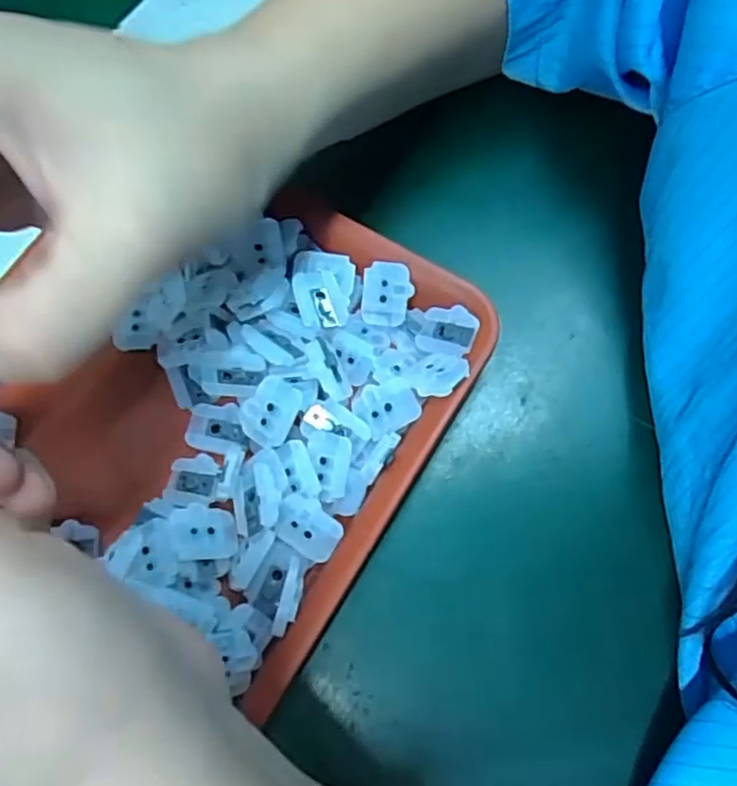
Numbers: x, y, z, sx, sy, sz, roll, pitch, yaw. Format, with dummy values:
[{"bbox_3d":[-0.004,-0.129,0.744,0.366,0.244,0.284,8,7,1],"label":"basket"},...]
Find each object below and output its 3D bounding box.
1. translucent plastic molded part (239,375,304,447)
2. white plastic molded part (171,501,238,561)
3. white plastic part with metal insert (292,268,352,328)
[{"bbox_3d":[-0.031,0.006,0.216,0.017,0.008,0.020,25,75,9],"label":"translucent plastic molded part"},{"bbox_3d":[-0.051,0.042,0.206,0.018,0.007,0.017,-6,73,-1],"label":"white plastic molded part"},{"bbox_3d":[-0.017,-0.032,0.230,0.016,0.007,0.021,-15,73,-3],"label":"white plastic part with metal insert"}]

